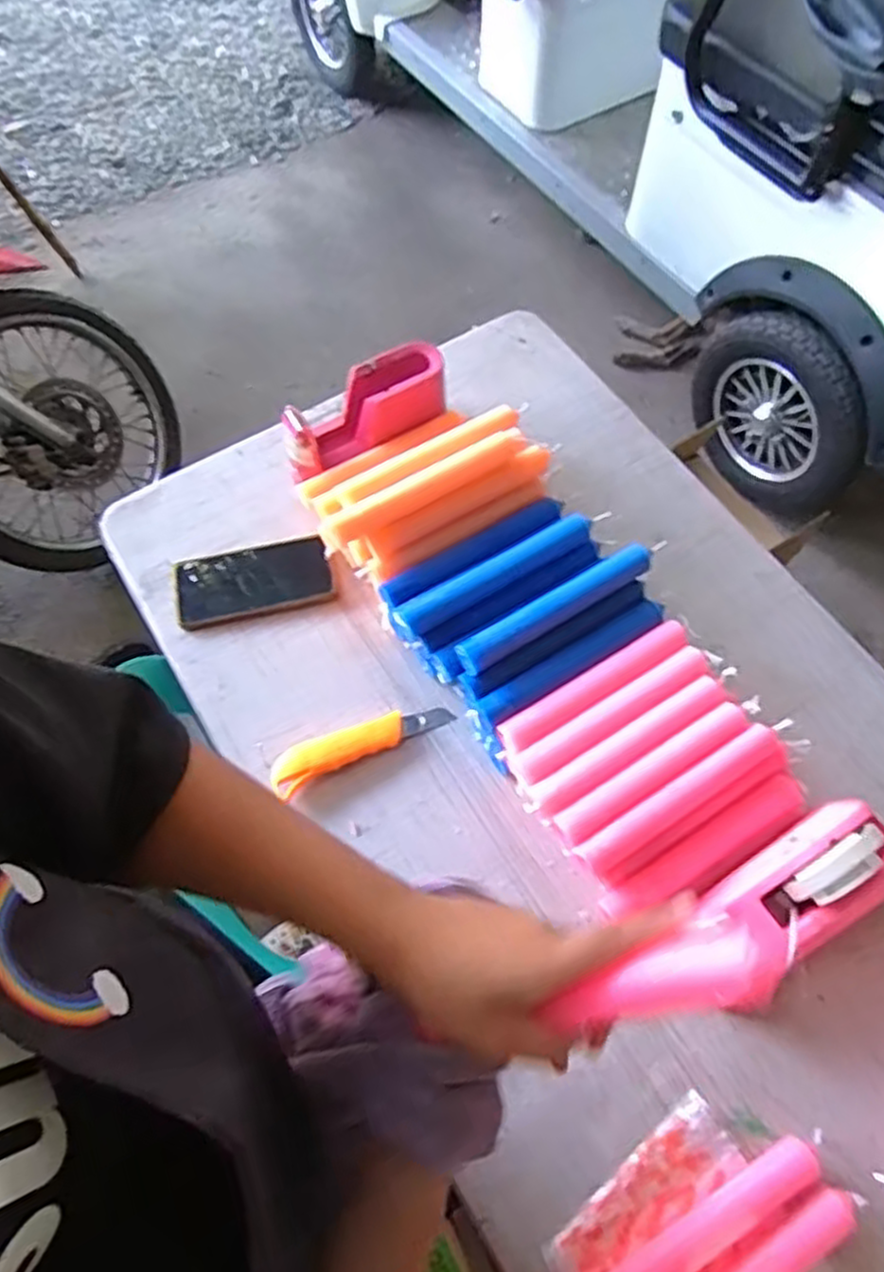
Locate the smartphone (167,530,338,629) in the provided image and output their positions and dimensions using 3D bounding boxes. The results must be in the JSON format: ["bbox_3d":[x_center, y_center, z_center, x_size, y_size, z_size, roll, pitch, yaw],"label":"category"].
[{"bbox_3d":[-0.194,-0.056,0.760,0.158,0.011,0.079,-11,65,-5],"label":"smartphone"}]

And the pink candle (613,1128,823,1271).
[{"bbox_3d":[0.188,0.421,0.524,0.203,0.021,0.028,-27,67,-11],"label":"pink candle"}]

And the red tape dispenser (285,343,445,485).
[{"bbox_3d":[-0.083,-0.235,0.771,0.191,0.083,0.059,-34,68,-1],"label":"red tape dispenser"}]

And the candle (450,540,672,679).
[{"bbox_3d":[0.108,-0.031,0.654,0.211,0.021,0.026,-30,68,-13],"label":"candle"}]

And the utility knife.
[{"bbox_3d":[-0.075,0.095,0.683,0.171,0.017,0.042,-24,67,-10],"label":"utility knife"}]

